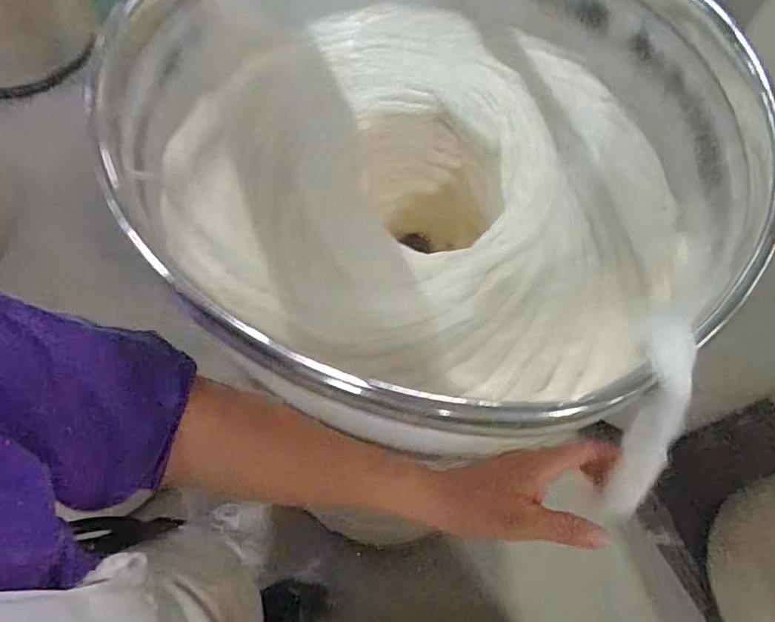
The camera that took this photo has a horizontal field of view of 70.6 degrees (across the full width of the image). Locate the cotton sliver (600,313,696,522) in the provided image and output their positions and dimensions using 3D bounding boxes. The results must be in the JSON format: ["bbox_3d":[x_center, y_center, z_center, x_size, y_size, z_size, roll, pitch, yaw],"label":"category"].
[{"bbox_3d":[0.166,0.078,0.350,0.028,0.169,0.018,-6,32,-7],"label":"cotton sliver"}]

